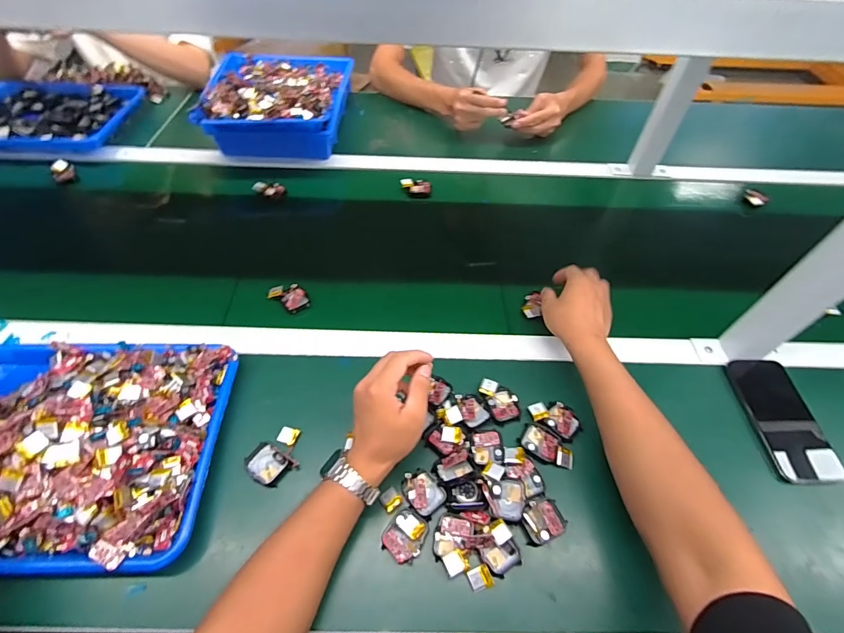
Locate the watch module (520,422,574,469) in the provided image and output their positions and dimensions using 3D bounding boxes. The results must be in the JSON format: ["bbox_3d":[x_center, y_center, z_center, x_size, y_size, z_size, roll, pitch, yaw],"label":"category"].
[{"bbox_3d":[0.150,0.153,0.488,0.060,0.008,0.039,23,56,15],"label":"watch module"}]

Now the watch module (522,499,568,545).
[{"bbox_3d":[0.130,0.216,0.439,0.045,0.014,0.039,-20,56,-16],"label":"watch module"}]

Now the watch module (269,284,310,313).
[{"bbox_3d":[-0.195,-0.030,0.610,0.059,0.015,0.038,28,57,18],"label":"watch module"}]

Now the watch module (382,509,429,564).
[{"bbox_3d":[-0.018,0.228,0.429,0.041,0.009,0.048,19,55,12],"label":"watch module"}]

